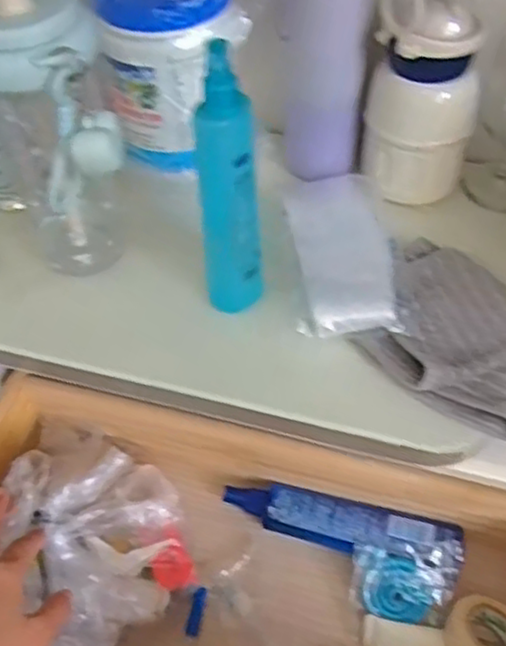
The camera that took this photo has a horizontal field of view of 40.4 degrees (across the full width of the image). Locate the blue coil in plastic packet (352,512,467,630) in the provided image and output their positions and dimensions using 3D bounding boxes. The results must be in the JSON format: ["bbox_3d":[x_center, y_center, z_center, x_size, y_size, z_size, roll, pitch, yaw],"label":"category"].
[{"bbox_3d":[0.127,0.202,0.568,0.079,0.028,0.083,13,76,14],"label":"blue coil in plastic packet"}]

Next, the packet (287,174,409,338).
[{"bbox_3d":[0.073,-0.063,0.560,0.077,0.015,0.179,-2,50,0],"label":"packet"}]

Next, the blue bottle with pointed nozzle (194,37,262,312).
[{"bbox_3d":[-0.016,-0.085,0.468,0.029,0.204,0.031,19,53,17],"label":"blue bottle with pointed nozzle"}]

